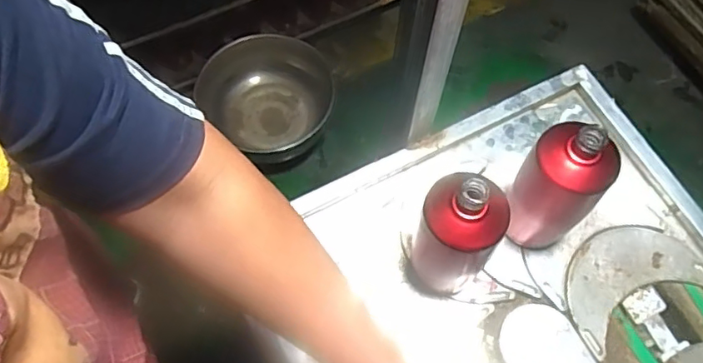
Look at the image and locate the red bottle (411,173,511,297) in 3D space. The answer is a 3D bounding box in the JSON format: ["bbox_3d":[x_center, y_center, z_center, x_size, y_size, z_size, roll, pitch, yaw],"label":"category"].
[{"bbox_3d":[0.107,0.058,0.583,0.072,0.217,0.072,0,66,1],"label":"red bottle"}]

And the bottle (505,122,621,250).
[{"bbox_3d":[0.219,0.009,0.612,0.077,0.204,0.068,35,71,15],"label":"bottle"}]

